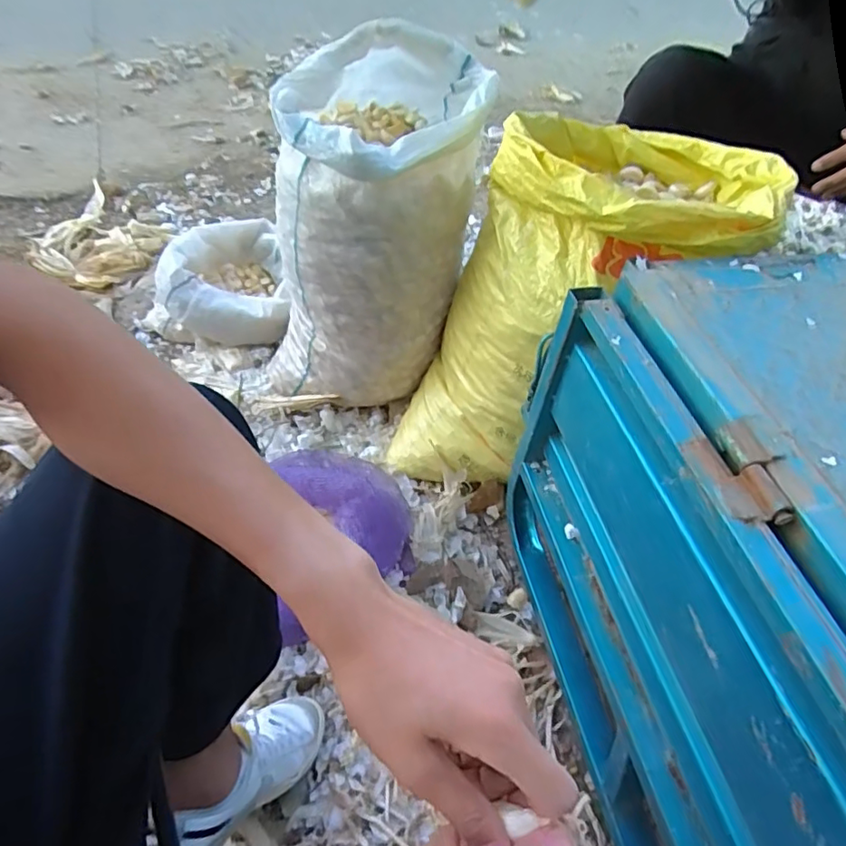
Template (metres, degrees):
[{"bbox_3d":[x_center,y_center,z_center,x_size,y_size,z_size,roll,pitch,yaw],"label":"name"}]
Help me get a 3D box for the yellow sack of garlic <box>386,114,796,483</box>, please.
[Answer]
[{"bbox_3d":[0.237,-0.167,0.898,0.370,0.493,0.522,36,57,25],"label":"yellow sack of garlic"}]

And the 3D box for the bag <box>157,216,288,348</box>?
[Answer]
[{"bbox_3d":[-0.435,-0.311,1.230,0.283,0.153,0.317,-6,50,-8],"label":"bag"}]

